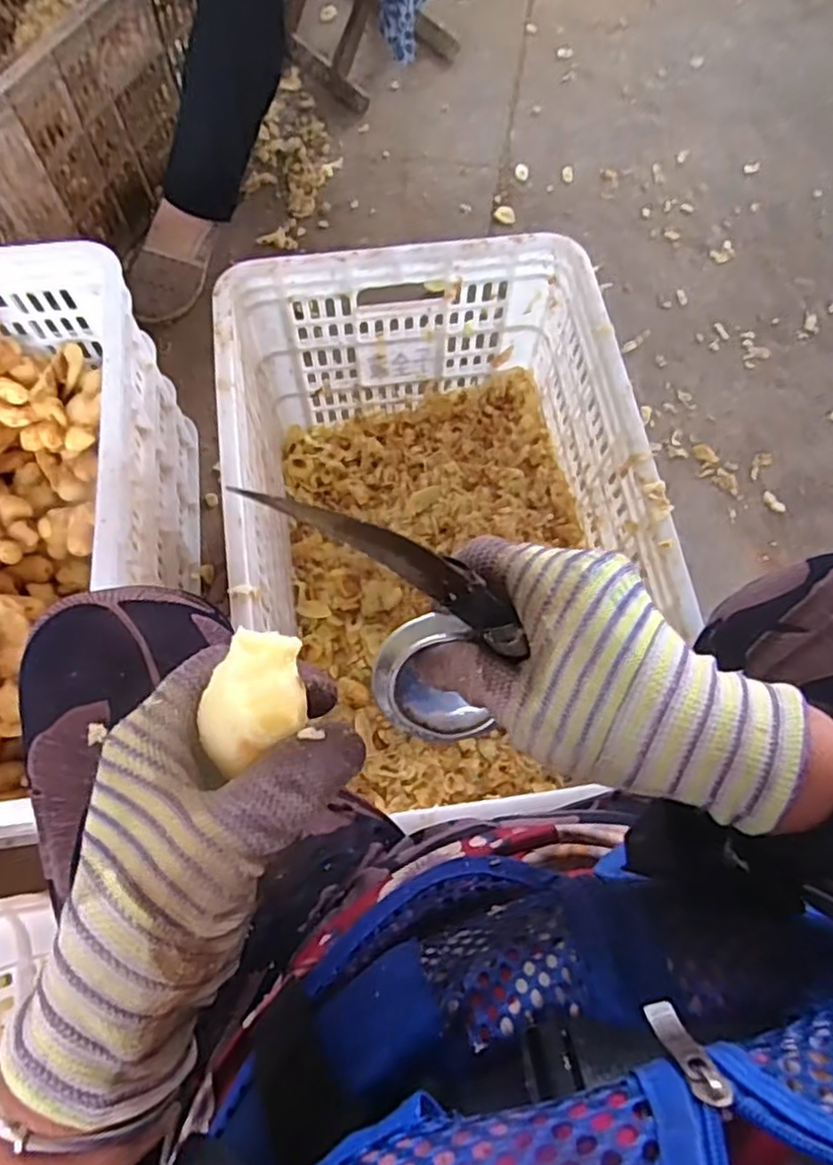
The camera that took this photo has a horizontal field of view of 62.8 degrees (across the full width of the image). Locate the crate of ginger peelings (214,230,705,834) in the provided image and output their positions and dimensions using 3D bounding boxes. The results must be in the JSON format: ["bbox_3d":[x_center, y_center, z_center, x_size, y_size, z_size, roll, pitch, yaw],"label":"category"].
[{"bbox_3d":[0.023,-0.043,0.683,0.347,0.262,0.500,-8,71,-4],"label":"crate of ginger peelings"}]

